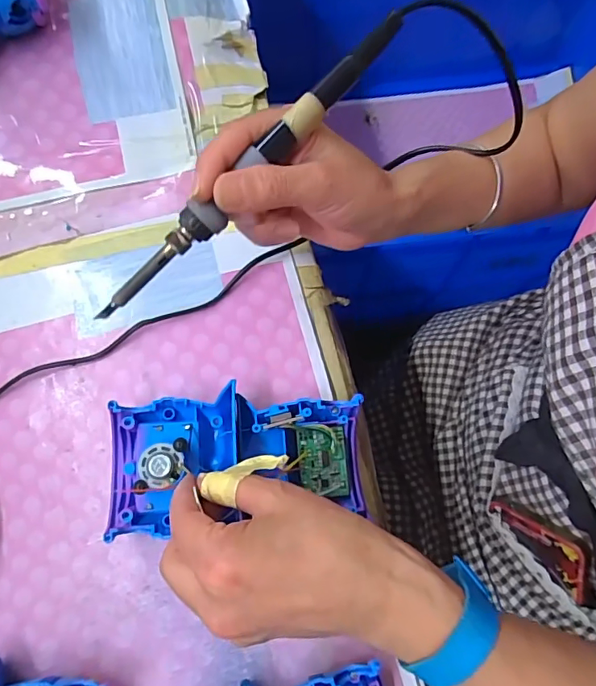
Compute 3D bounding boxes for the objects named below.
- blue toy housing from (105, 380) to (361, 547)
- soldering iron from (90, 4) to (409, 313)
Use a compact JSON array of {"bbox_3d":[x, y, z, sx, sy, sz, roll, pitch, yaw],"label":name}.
[{"bbox_3d":[-0.038,0.071,0.309,0.154,0.031,0.079,-5,75,-3],"label":"blue toy housing"},{"bbox_3d":[-0.027,-0.086,0.251,0.211,0.016,0.016,-44,79,4],"label":"soldering iron"}]

